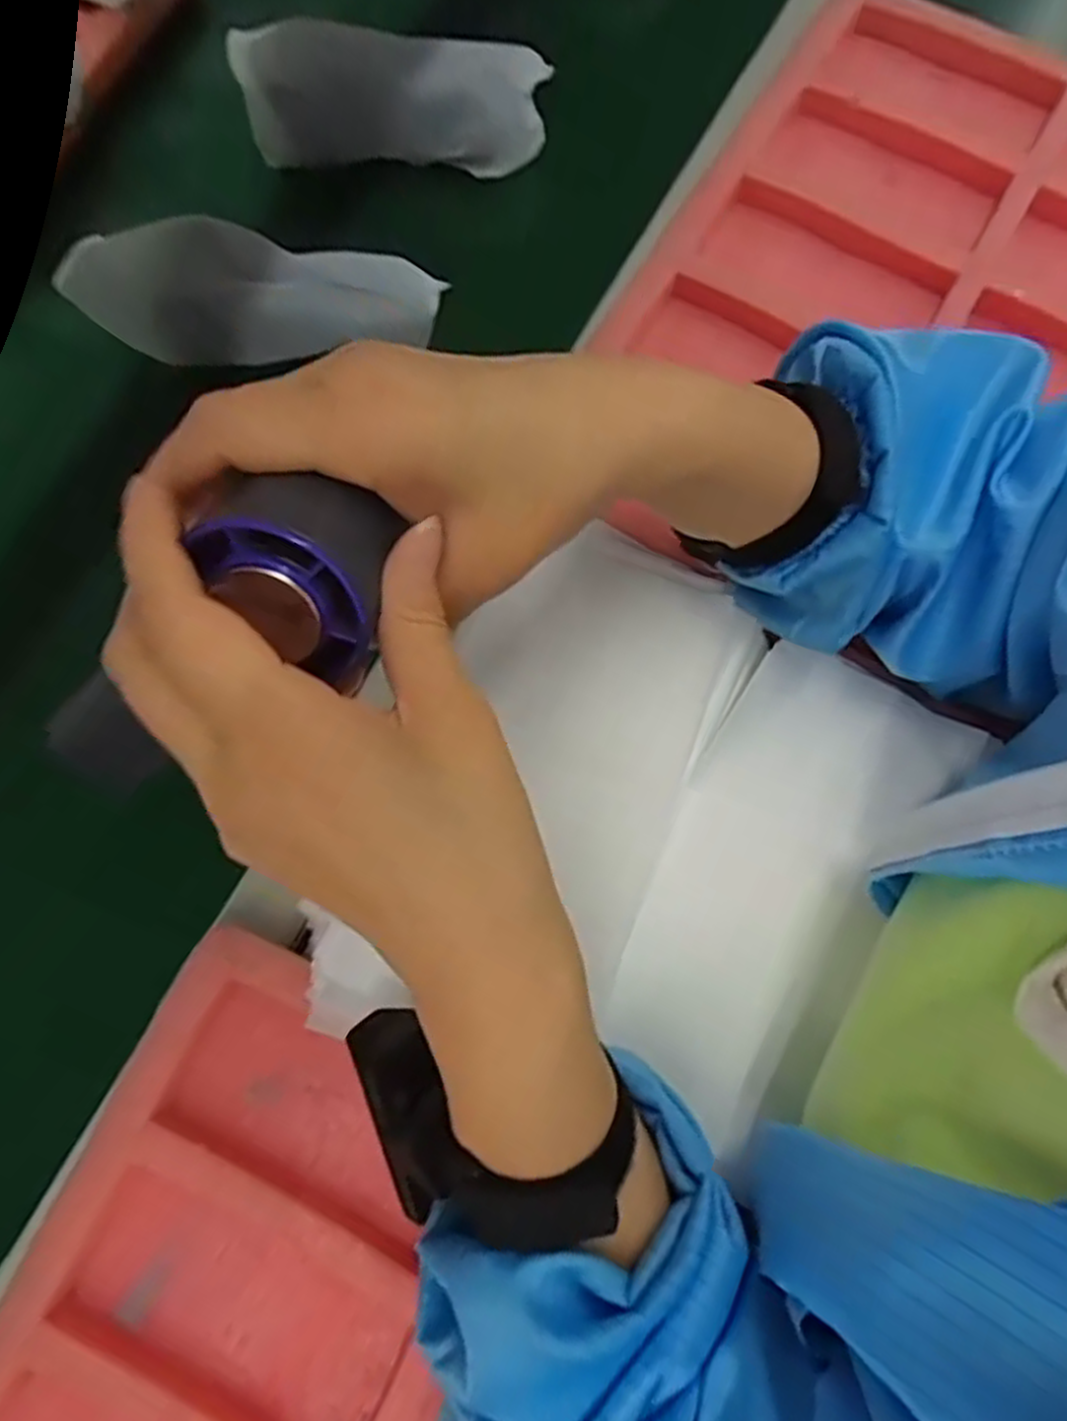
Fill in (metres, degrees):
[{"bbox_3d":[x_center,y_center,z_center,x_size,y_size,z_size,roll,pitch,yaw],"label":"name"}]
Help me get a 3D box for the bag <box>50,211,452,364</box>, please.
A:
[{"bbox_3d":[-0.162,-0.239,0.434,0.206,0.046,0.057,6,74,3],"label":"bag"}]

